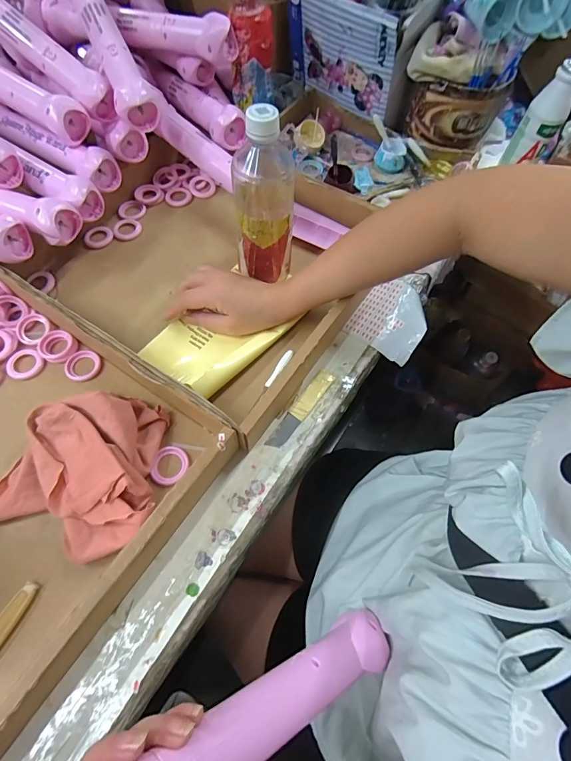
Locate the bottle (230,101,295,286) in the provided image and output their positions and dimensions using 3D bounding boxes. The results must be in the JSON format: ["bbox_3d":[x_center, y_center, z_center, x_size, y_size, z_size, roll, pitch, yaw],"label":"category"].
[{"bbox_3d":[-0.023,-0.196,0.421,0.066,0.180,0.076,7,63,1],"label":"bottle"}]

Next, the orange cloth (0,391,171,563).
[{"bbox_3d":[-0.195,0.080,0.351,0.153,0.056,0.142,2,64,-2],"label":"orange cloth"}]

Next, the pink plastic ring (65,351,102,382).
[{"bbox_3d":[-0.223,-0.017,0.426,0.039,0.006,0.036,1,64,-3],"label":"pink plastic ring"}]

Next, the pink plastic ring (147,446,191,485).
[{"bbox_3d":[-0.112,0.082,0.374,0.033,0.010,0.038,17,64,5],"label":"pink plastic ring"}]

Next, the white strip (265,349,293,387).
[{"bbox_3d":[-0.008,-0.014,0.432,0.010,0.008,0.049,34,67,13],"label":"white strip"}]

